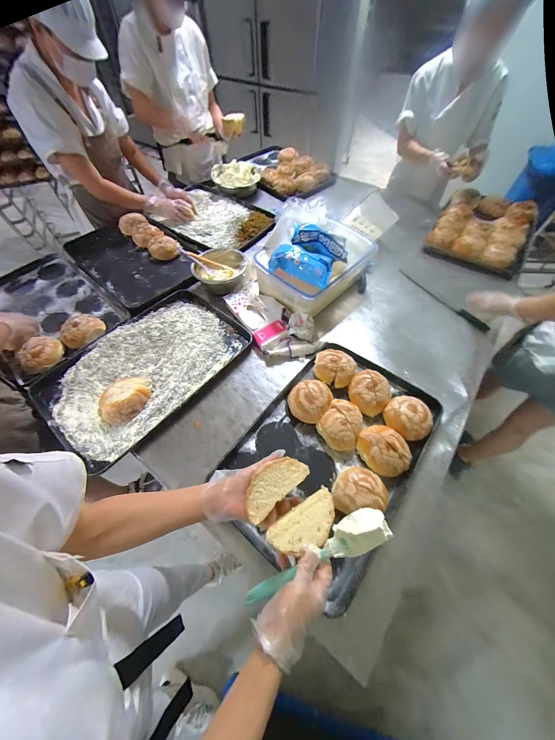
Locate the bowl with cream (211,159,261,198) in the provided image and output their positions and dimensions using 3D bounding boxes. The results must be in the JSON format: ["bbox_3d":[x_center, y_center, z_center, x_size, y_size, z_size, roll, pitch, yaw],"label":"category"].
[{"bbox_3d":[-0.224,-1.070,1.394,0.252,0.101,0.212,-17,61,-11],"label":"bowl with cream"}]

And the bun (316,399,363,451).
[{"bbox_3d":[0.179,0.146,0.686,0.107,0.054,0.120,37,65,18],"label":"bun"}]

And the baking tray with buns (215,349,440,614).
[{"bbox_3d":[0.145,0.195,0.658,0.398,0.068,0.581,34,64,17],"label":"baking tray with buns"}]

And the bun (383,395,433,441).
[{"bbox_3d":[0.356,0.133,0.695,0.108,0.070,0.123,-28,62,-15],"label":"bun"}]

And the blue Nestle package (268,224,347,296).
[{"bbox_3d":[0.110,-0.375,0.832,0.199,0.114,0.220,32,64,19],"label":"blue Nestle package"}]

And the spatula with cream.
[{"bbox_3d":[0.051,0.289,0.382,0.257,0.019,0.048,-39,64,13],"label":"spatula with cream"}]

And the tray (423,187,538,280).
[{"bbox_3d":[0.931,-0.636,1.146,0.389,0.085,0.510,32,64,16],"label":"tray"}]

